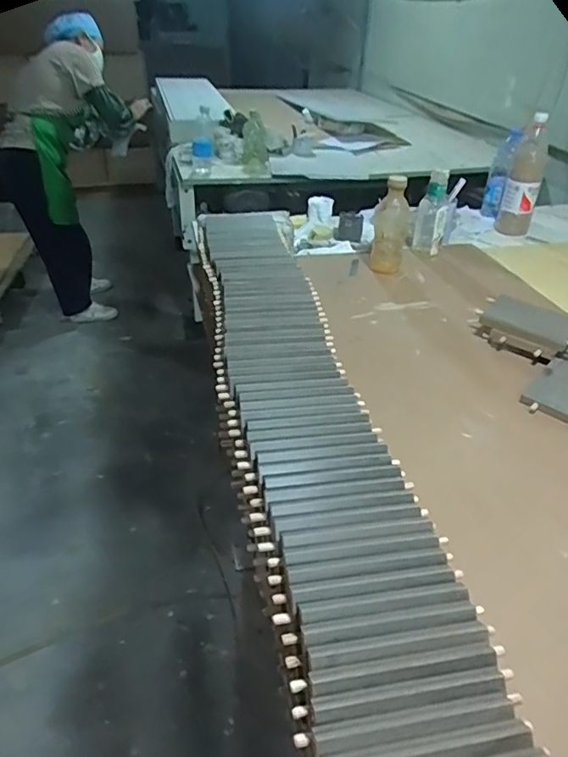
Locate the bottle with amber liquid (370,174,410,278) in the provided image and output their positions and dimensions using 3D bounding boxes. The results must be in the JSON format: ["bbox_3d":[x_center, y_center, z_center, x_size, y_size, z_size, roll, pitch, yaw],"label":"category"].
[{"bbox_3d":[0.236,-0.333,1.200,0.075,0.209,0.072,8,38,6],"label":"bottle with amber liquid"}]

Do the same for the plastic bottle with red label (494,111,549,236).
[{"bbox_3d":[0.655,-0.547,1.470,0.094,0.287,0.080,11,38,10],"label":"plastic bottle with red label"}]

